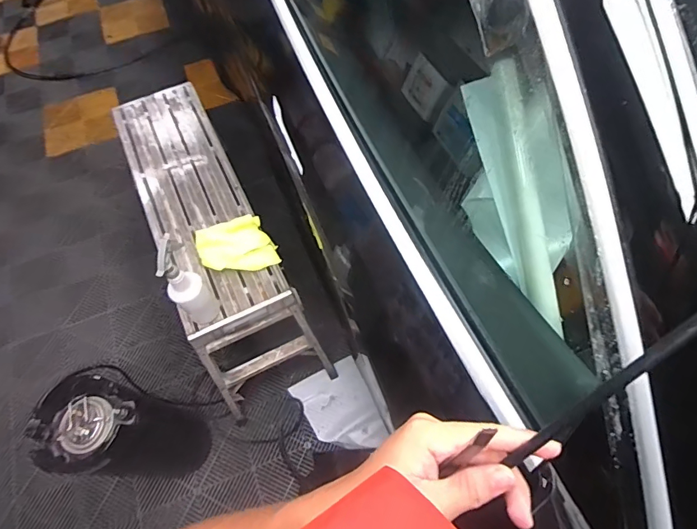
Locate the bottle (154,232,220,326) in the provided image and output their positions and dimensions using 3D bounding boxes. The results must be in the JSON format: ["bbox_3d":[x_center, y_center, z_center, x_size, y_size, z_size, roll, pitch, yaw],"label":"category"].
[{"bbox_3d":[-0.412,0.048,1.086,0.097,0.310,0.079,-40,68,-16],"label":"bottle"}]

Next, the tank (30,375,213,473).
[{"bbox_3d":[-0.624,0.516,1.298,0.197,0.636,0.233,9,64,7],"label":"tank"}]

